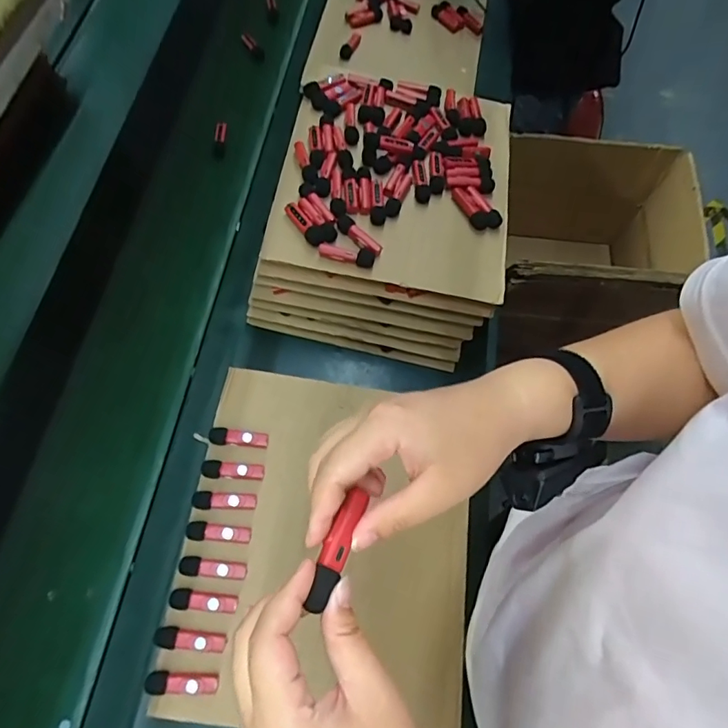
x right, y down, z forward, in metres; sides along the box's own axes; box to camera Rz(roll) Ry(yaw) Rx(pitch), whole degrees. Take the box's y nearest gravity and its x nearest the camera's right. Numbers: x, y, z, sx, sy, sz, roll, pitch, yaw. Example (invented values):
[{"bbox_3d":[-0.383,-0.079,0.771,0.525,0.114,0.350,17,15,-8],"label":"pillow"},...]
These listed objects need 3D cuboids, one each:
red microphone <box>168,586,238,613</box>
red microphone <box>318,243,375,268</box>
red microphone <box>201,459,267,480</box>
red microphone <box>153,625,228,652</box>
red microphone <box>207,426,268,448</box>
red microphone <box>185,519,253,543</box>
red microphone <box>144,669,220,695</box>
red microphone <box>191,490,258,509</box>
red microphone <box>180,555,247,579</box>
[{"bbox_3d":[-0.158,0.235,0.490,0.064,0.010,0.019,10,67,2],"label":"red microphone"},{"bbox_3d":[-0.021,-0.128,0.585,0.065,0.021,0.020,9,67,2],"label":"red microphone"},{"bbox_3d":[-0.142,0.116,0.539,0.066,0.010,0.018,5,67,0],"label":"red microphone"},{"bbox_3d":[-0.166,0.265,0.477,0.066,0.012,0.017,8,67,1],"label":"red microphone"},{"bbox_3d":[-0.142,0.083,0.558,0.065,0.011,0.021,7,67,1],"label":"red microphone"},{"bbox_3d":[-0.150,0.174,0.513,0.066,0.008,0.018,6,67,1],"label":"red microphone"},{"bbox_3d":[-0.170,0.297,0.463,0.066,0.010,0.018,2,67,-1],"label":"red microphone"},{"bbox_3d":[-0.148,0.144,0.527,0.065,0.012,0.019,3,67,-1],"label":"red microphone"},{"bbox_3d":[-0.152,0.206,0.502,0.065,0.010,0.019,9,67,2],"label":"red microphone"}]

